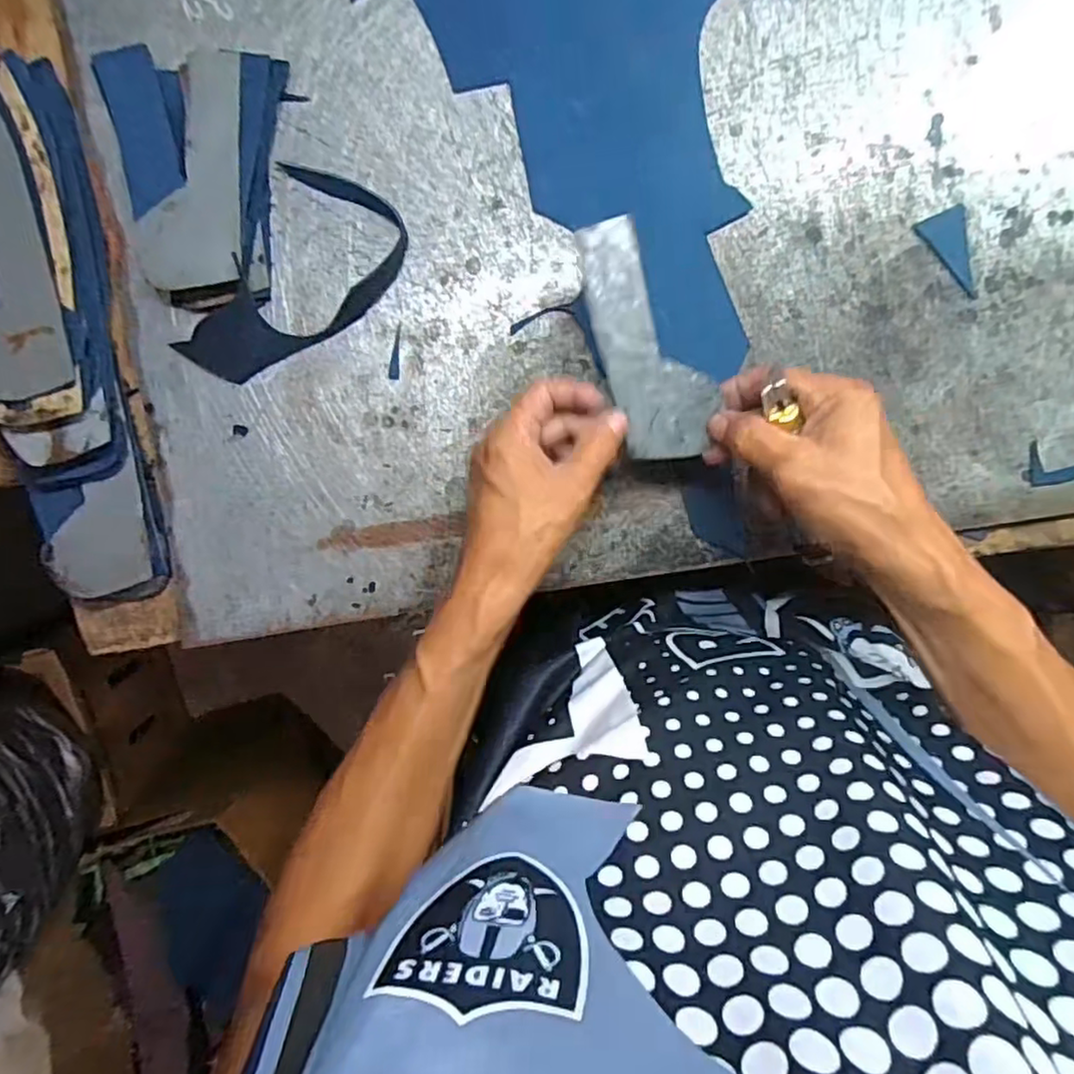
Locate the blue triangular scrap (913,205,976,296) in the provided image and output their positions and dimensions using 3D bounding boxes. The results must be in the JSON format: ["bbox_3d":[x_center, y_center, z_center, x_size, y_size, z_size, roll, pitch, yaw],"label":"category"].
[{"bbox_3d":[0.260,-0.176,0.408,0.028,0.004,0.054,-25,97,2],"label":"blue triangular scrap"}]

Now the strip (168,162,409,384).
[{"bbox_3d":[-0.149,-0.155,0.408,0.088,0.014,0.148,33,96,-4],"label":"strip"}]

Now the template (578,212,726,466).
[{"bbox_3d":[0.062,-0.107,0.364,0.053,0.004,0.132,-14,107,16],"label":"template"}]

